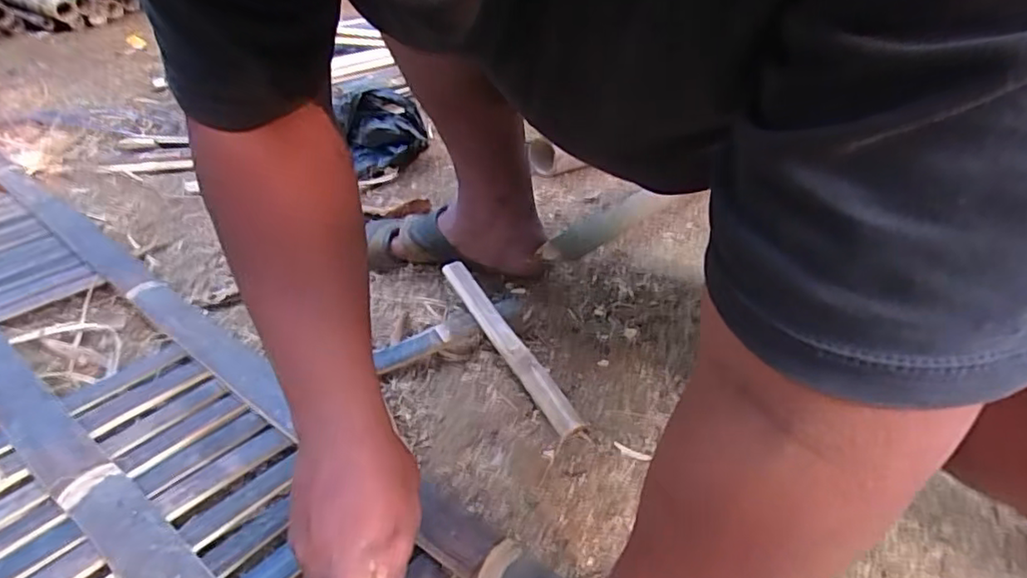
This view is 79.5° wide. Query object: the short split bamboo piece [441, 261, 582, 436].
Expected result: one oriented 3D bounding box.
[{"bbox_3d":[-0.008,0.050,0.625,0.027,0.012,0.238,-20,52,-25],"label":"short split bamboo piece"}]

